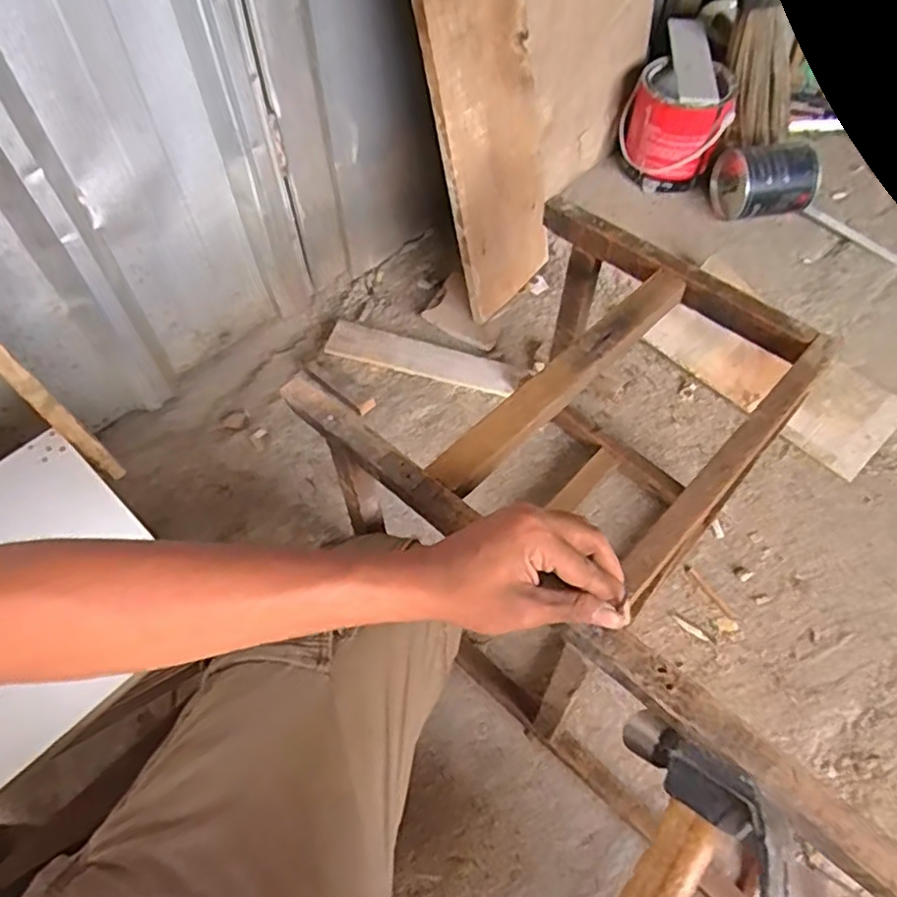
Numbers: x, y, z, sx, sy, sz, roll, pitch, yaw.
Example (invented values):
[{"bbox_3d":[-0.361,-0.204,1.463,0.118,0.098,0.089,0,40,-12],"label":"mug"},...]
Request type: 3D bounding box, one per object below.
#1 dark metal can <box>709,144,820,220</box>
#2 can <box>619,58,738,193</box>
[{"bbox_3d":[0.518,-0.438,1.052,0.137,0.102,0.116,-7,58,-5],"label":"dark metal can"},{"bbox_3d":[0.378,-0.541,1.083,0.167,0.154,0.142,12,58,7],"label":"can"}]

